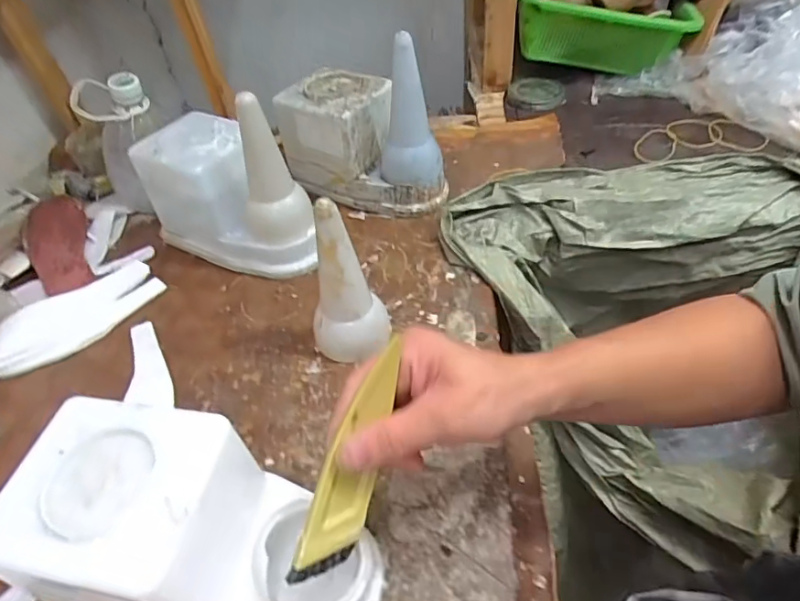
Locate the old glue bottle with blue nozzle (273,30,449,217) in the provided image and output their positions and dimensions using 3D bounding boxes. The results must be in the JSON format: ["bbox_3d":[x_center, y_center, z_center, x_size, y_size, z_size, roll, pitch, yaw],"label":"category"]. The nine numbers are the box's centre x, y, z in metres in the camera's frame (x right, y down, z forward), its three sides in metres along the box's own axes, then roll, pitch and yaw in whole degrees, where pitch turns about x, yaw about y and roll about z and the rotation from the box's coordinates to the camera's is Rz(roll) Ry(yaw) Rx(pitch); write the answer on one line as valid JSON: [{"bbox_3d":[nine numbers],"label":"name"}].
[{"bbox_3d":[-0.042,-0.195,0.616,0.198,0.151,0.093,26,54,28],"label":"old glue bottle with blue nozzle"}]

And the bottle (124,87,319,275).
[{"bbox_3d":[-0.181,-0.117,0.558,0.109,0.150,0.196,-36,53,-26],"label":"bottle"}]

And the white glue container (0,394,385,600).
[{"bbox_3d":[-0.117,0.147,0.323,0.193,0.116,0.110,9,48,14],"label":"white glue container"}]

